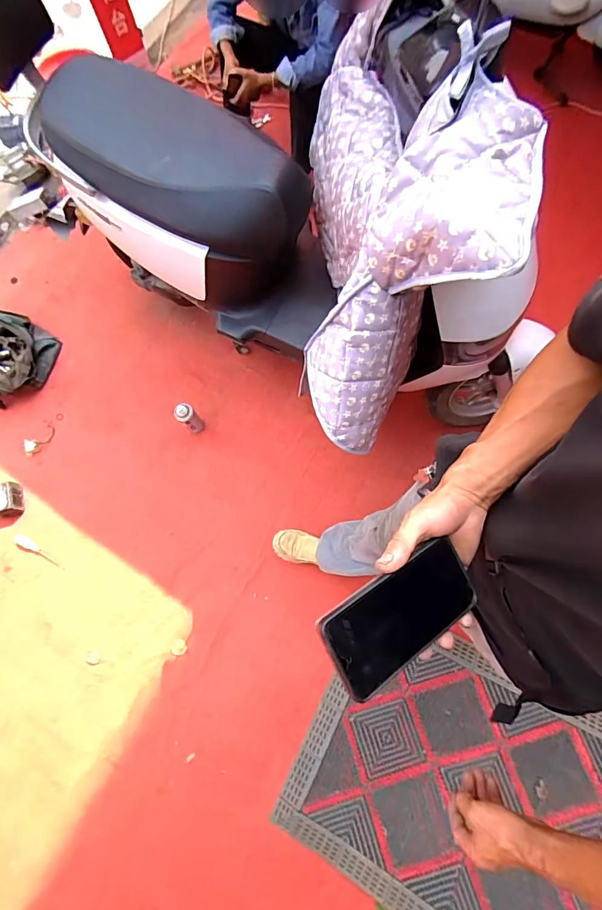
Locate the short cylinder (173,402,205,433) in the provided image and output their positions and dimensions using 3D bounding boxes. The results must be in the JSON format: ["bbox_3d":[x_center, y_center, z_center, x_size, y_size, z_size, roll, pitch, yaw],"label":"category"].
[{"bbox_3d":[-0.402,-0.130,1.520,0.065,0.152,0.059,-40,78,-8],"label":"short cylinder"}]

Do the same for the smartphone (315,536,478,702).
[{"bbox_3d":[0.097,0.148,0.400,0.168,0.010,0.079,-26,89,-27],"label":"smartphone"}]

